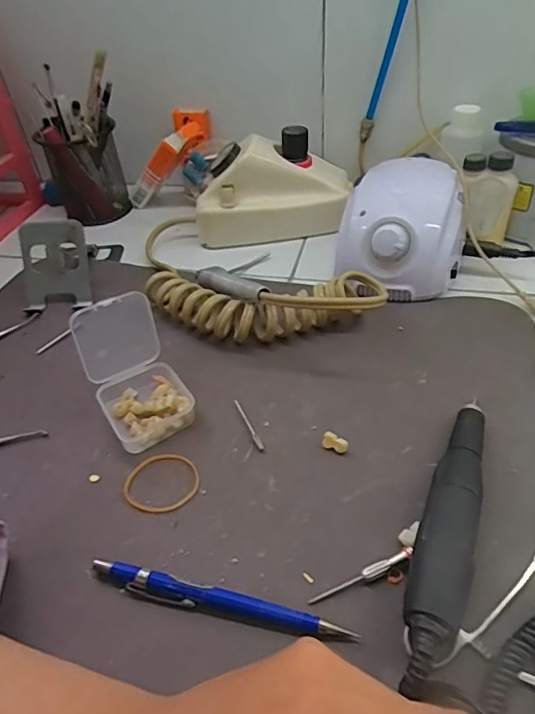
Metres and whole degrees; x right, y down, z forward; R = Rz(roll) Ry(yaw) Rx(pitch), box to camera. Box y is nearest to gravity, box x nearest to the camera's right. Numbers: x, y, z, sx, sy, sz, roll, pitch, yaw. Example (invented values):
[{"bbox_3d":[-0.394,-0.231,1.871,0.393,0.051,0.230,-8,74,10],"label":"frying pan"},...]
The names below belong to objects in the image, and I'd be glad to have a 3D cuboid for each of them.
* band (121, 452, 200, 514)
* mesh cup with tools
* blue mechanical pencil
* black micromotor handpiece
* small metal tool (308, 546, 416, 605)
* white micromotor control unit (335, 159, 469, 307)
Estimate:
[{"bbox_3d":[-0.066,0.075,0.302,0.046,0.004,0.042,-7,41,-2],"label":"band"},{"bbox_3d":[-0.209,-0.237,0.553,0.092,0.151,0.073,-17,42,-12],"label":"mesh cup with tools"},{"bbox_3d":[-0.026,0.122,0.244,0.135,0.010,0.011,6,43,13],"label":"blue mechanical pencil"},{"bbox_3d":[0.098,0.087,0.258,0.027,0.025,0.168,15,45,22],"label":"black micromotor handpiece"},{"bbox_3d":[0.049,0.113,0.252,0.059,0.007,0.006,-19,43,-14],"label":"small metal tool"},{"bbox_3d":[0.121,-0.113,0.438,0.105,0.076,0.137,10,44,17],"label":"white micromotor control unit"}]

